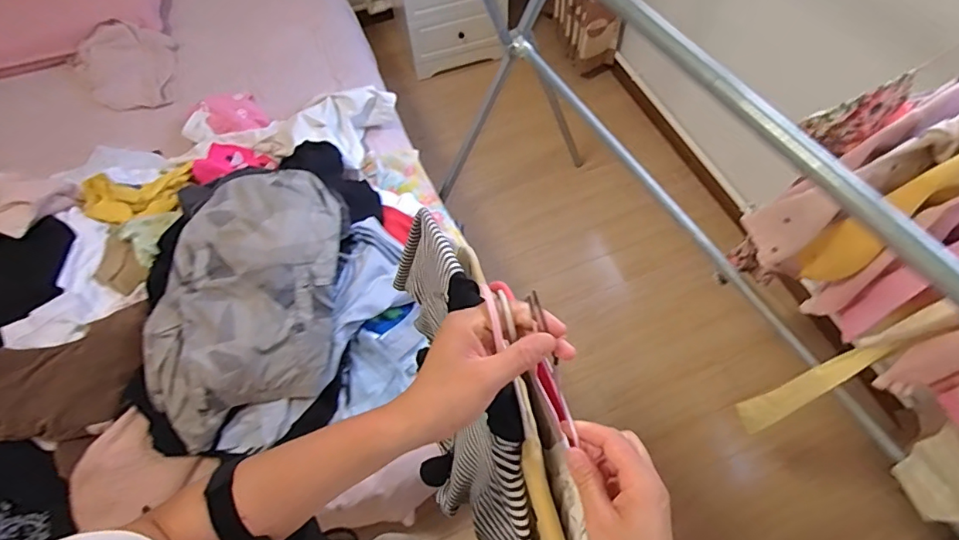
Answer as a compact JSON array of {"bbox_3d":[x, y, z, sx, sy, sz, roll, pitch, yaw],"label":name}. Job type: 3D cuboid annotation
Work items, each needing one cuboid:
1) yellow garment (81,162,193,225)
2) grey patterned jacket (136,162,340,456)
[{"bbox_3d":[-0.758,-0.182,1.160,0.146,0.063,0.251,31,38,18],"label":"yellow garment"},{"bbox_3d":[-0.433,0.051,0.968,0.312,0.188,0.522,1,61,3],"label":"grey patterned jacket"}]

